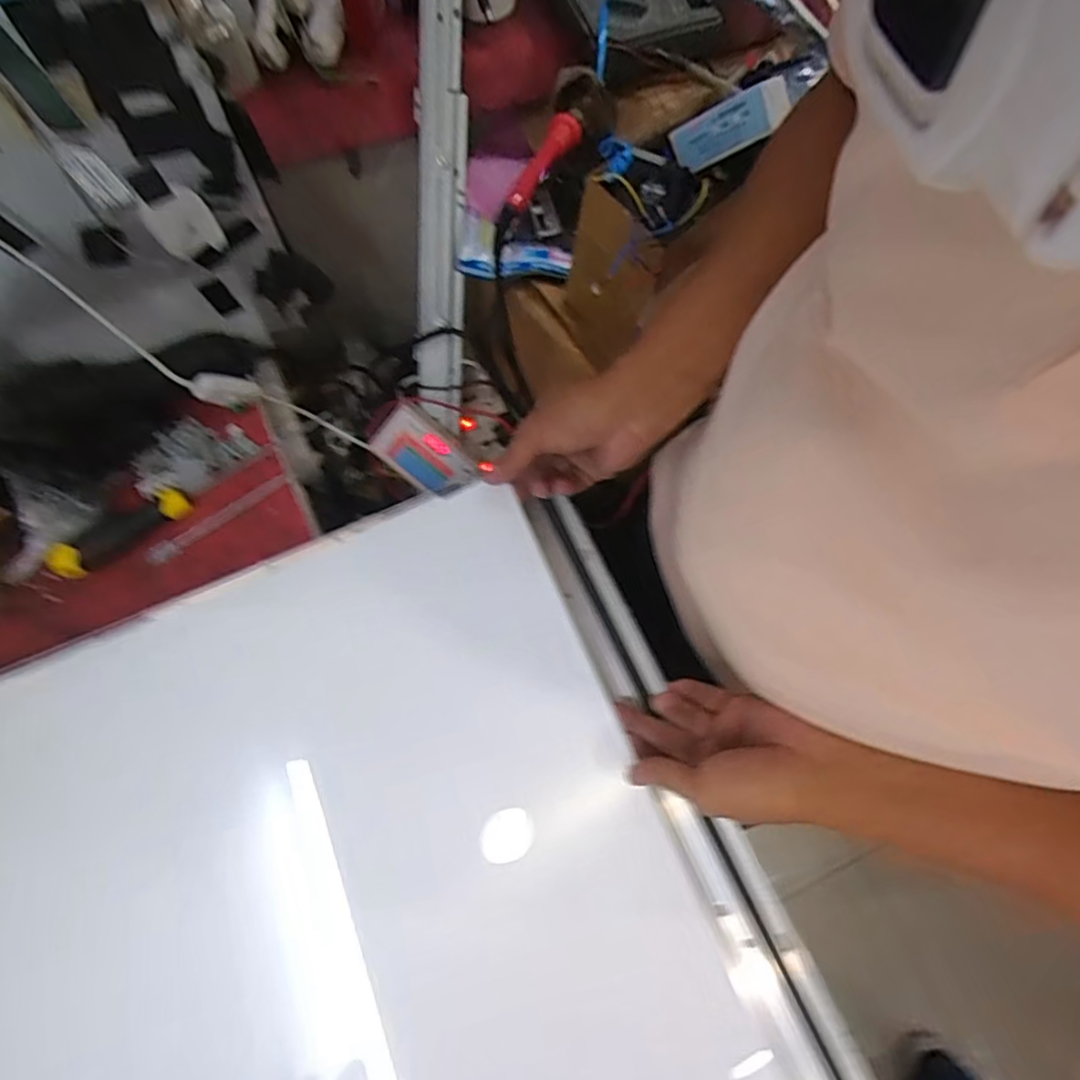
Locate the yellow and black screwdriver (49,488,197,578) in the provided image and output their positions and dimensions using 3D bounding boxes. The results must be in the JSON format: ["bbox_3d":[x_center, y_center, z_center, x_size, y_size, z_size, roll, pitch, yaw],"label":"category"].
[{"bbox_3d":[-0.331,-0.007,0.487,0.103,0.020,0.027,-38,77,-14],"label":"yellow and black screwdriver"}]

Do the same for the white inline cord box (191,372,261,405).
[{"bbox_3d":[-0.260,-0.126,0.515,0.020,0.061,0.017,-43,74,29],"label":"white inline cord box"}]

